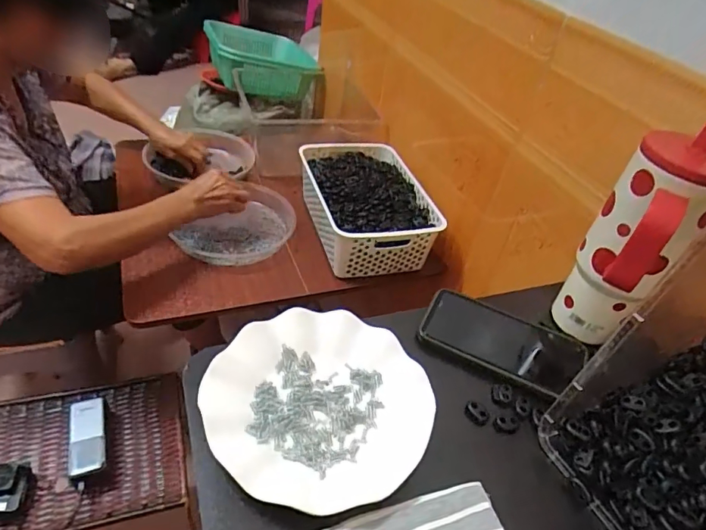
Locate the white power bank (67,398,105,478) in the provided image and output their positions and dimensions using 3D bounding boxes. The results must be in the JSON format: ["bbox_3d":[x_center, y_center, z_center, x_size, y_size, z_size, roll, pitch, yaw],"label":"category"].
[{"bbox_3d":[-0.418,0.267,0.742,0.048,0.023,0.114,-9,59,-16],"label":"white power bank"}]

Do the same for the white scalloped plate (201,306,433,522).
[{"bbox_3d":[-0.027,0.113,0.397,0.174,0.030,0.179,6,41,-5],"label":"white scalloped plate"}]

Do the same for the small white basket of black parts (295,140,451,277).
[{"bbox_3d":[0.024,-0.120,0.924,0.209,0.100,0.319,-5,43,-17],"label":"small white basket of black parts"}]

